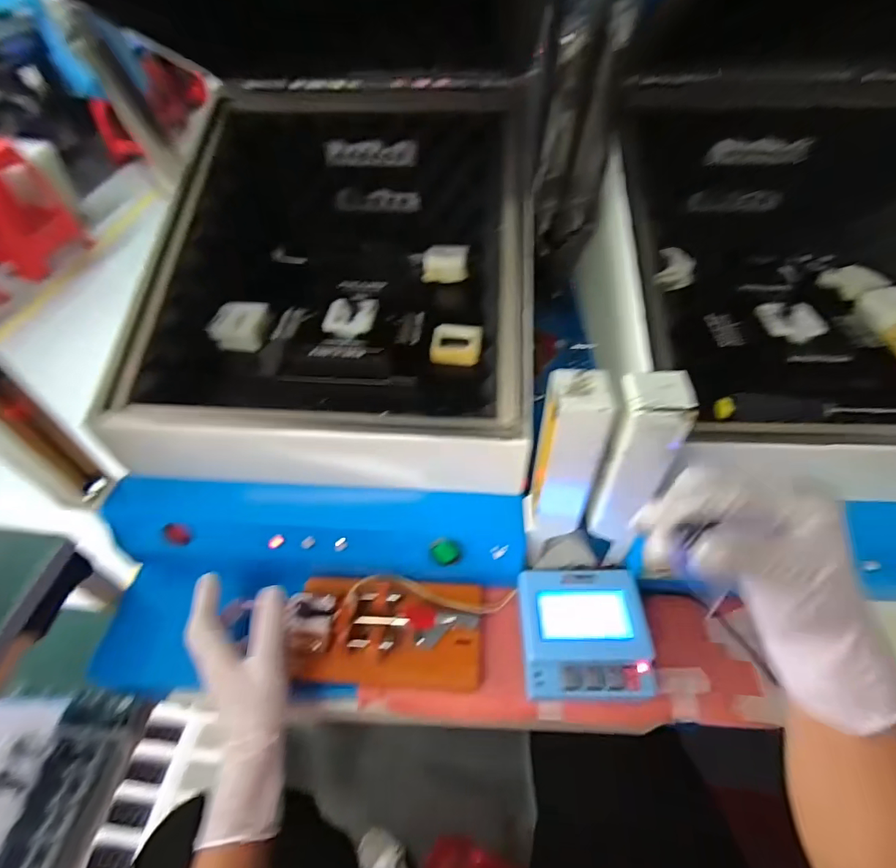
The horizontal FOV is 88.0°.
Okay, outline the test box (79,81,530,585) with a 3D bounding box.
[{"bbox_3d":[-0.108,-0.160,0.508,0.388,0.239,0.505,3,50,4],"label":"test box"}]

